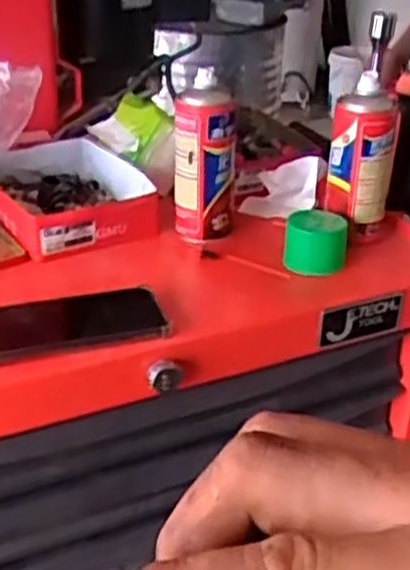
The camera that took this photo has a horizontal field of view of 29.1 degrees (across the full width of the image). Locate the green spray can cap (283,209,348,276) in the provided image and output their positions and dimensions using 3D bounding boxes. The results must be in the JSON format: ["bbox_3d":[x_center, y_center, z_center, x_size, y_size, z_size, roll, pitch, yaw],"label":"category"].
[{"bbox_3d":[0.115,-0.045,0.817,0.062,0.048,0.054,6,30,8],"label":"green spray can cap"}]

